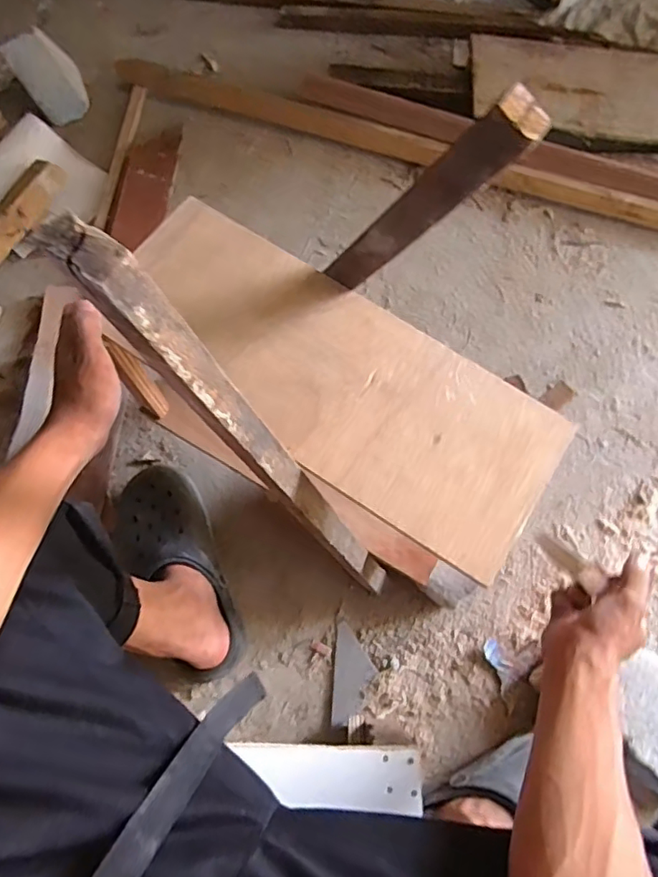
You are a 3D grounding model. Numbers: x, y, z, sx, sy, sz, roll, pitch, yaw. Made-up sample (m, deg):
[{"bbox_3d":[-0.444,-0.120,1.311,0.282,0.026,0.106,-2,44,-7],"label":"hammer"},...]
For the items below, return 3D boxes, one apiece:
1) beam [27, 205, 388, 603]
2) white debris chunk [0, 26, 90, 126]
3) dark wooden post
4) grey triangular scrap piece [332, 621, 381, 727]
[{"bbox_3d":[-0.030,0.039,0.463,0.025,0.538,0.028,33,77,31],"label":"beam"},{"bbox_3d":[-0.452,-0.587,0.927,0.094,0.111,0.068,-29,75,-8],"label":"white debris chunk"},{"bbox_3d":[0.057,-0.153,0.397,0.026,0.227,0.024,23,74,-20],"label":"dark wooden post"},{"bbox_3d":[0.032,0.298,0.720,0.051,0.008,0.116,4,73,1],"label":"grey triangular scrap piece"}]

